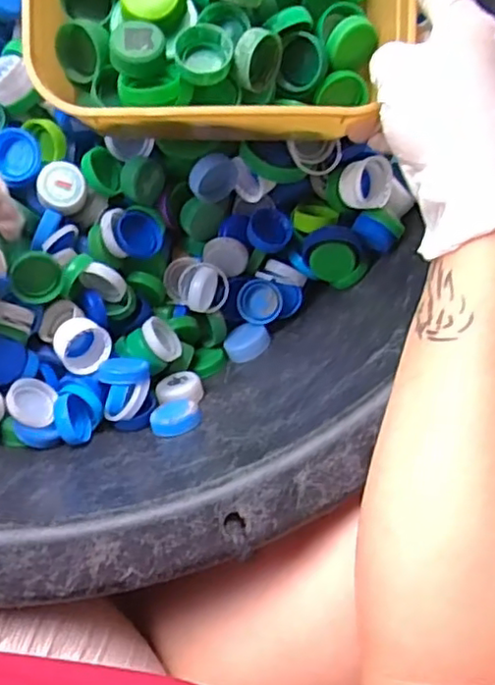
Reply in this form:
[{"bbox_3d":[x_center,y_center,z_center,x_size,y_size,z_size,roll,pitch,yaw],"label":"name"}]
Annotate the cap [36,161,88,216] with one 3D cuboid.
[{"bbox_3d":[-0.118,-0.098,0.410,0.028,0.016,0.031,28,83,-6],"label":"cap"}]

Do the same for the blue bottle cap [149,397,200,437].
[{"bbox_3d":[-0.046,0.047,0.402,0.028,0.029,0.011,-42,130,-42],"label":"blue bottle cap"}]

